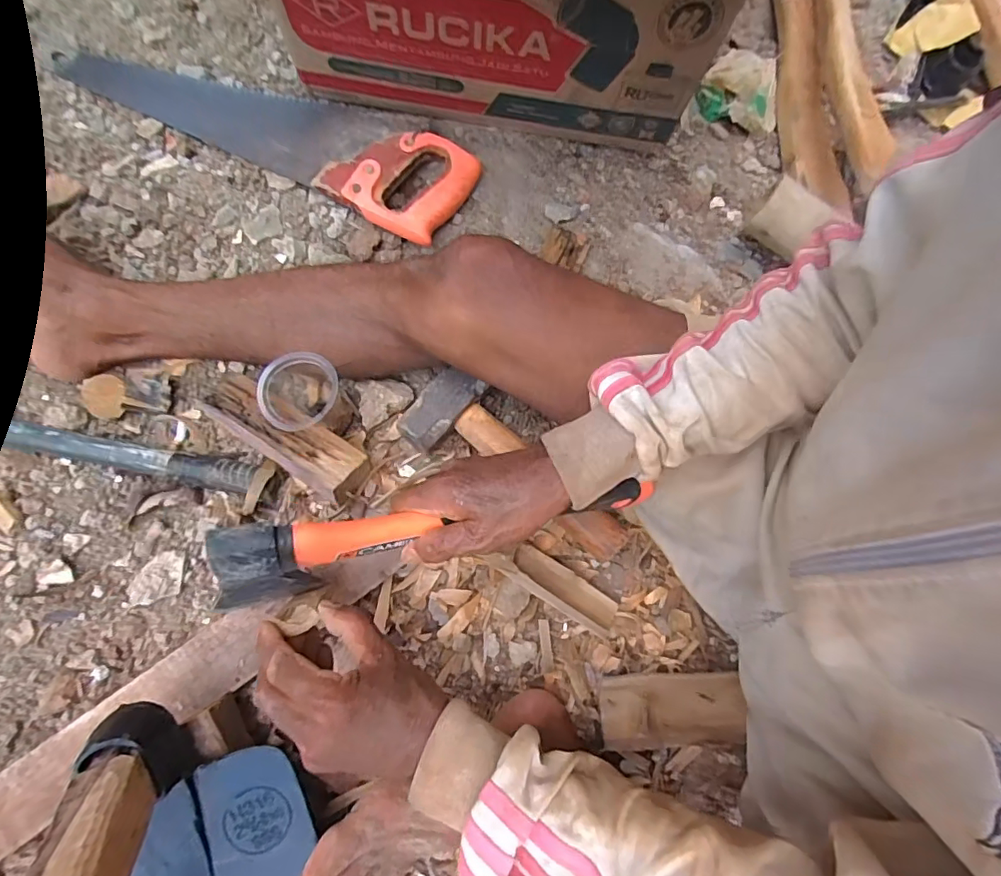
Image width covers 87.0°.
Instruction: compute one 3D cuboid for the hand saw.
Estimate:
[{"bbox_3d":[-0.251,-0.348,0.581,0.460,0.035,0.104,26,76,1],"label":"hand saw"}]

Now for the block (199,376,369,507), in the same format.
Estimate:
[{"bbox_3d":[-0.203,-0.003,0.494,0.167,0.045,0.055,33,75,2],"label":"block"}]

